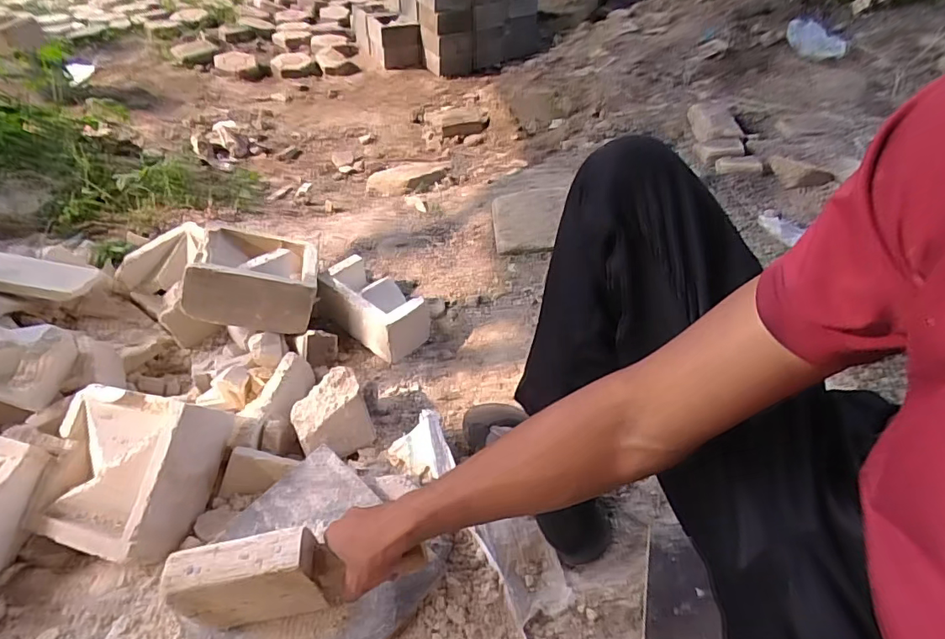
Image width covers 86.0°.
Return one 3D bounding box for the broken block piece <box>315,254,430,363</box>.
[{"bbox_3d":[-0.194,-0.027,0.957,0.216,0.100,0.106,28,51,26],"label":"broken block piece"}]

